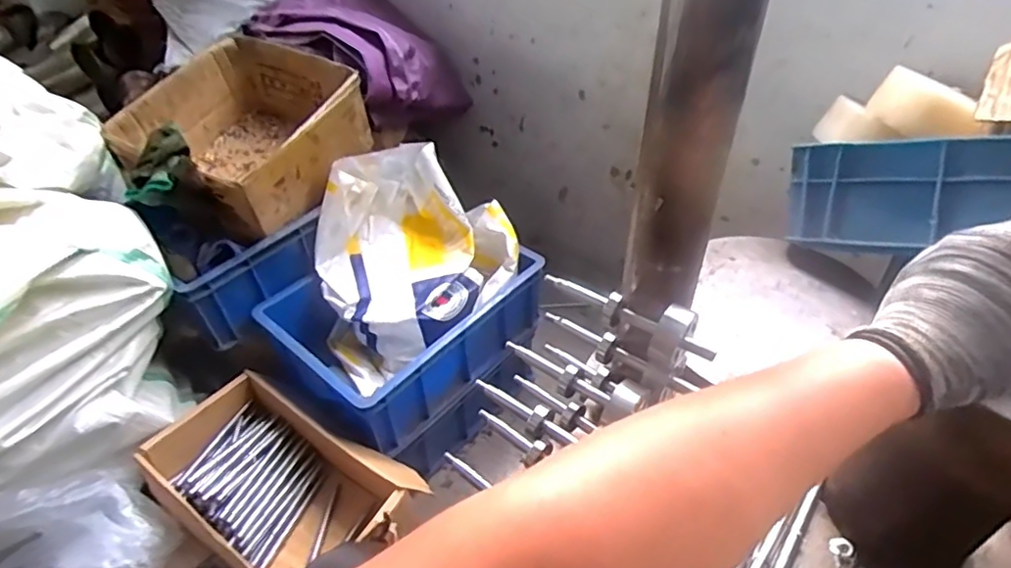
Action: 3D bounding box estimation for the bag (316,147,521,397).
[{"bbox_3d":[-0.149,-0.036,1.028,0.322,0.249,0.316,-17,45,-16],"label":"bag"}]

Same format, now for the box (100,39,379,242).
[{"bbox_3d":[-0.418,-0.246,0.999,0.278,0.163,0.302,22,48,24],"label":"box"}]

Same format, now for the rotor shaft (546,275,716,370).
[{"bbox_3d":[0.107,0.024,0.528,0.154,0.042,0.046,31,52,30],"label":"rotor shaft"}]

